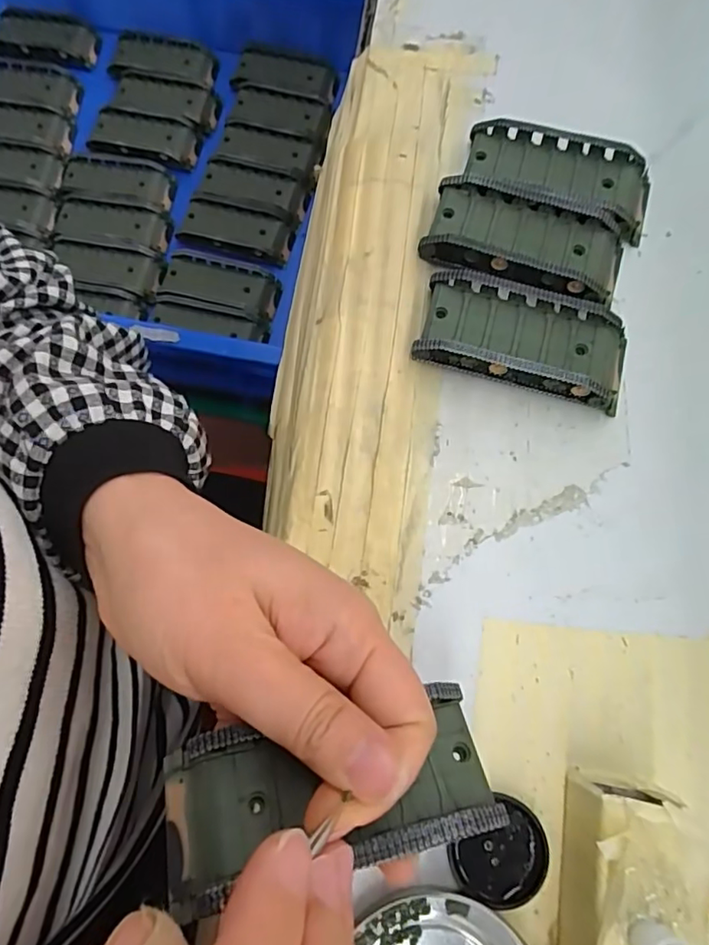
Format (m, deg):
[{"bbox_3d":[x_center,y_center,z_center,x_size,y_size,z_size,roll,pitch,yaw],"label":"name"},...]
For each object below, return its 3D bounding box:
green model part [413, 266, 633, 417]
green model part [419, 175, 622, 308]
[{"bbox_3d":[0.079,-0.061,0.255,0.095,0.021,0.044,16,73,3],"label":"green model part"},{"bbox_3d":[0.084,-0.113,0.269,0.094,0.016,0.050,19,74,4],"label":"green model part"}]

